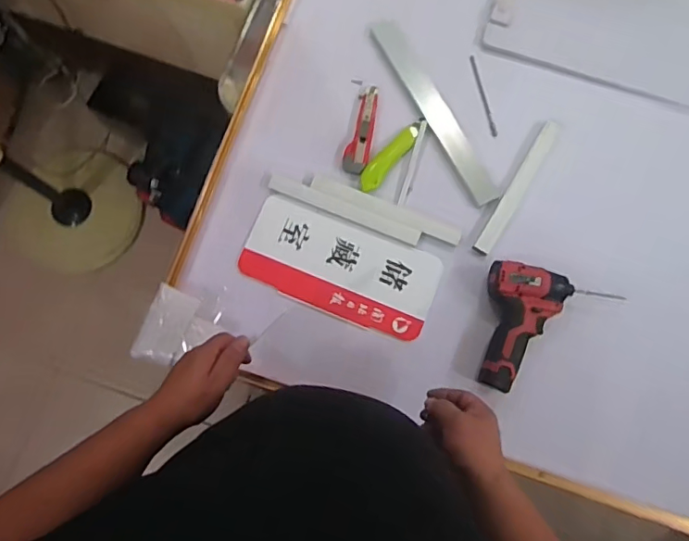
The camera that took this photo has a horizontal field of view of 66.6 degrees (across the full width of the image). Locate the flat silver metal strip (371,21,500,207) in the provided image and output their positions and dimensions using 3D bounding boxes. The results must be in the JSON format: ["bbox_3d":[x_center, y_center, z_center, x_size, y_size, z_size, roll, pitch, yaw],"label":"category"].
[{"bbox_3d":[0.147,-0.263,0.861,0.050,0.007,0.355,-26,78,-14],"label":"flat silver metal strip"}]

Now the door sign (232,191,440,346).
[{"bbox_3d":[-0.006,-0.004,0.807,0.294,0.009,0.142,21,81,2],"label":"door sign"}]

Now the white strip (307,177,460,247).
[{"bbox_3d":[0.065,-0.096,0.823,0.244,0.005,0.027,22,79,4],"label":"white strip"}]

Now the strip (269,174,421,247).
[{"bbox_3d":[0.000,-0.096,0.823,0.246,0.009,0.027,22,79,4],"label":"strip"}]

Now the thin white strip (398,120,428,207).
[{"bbox_3d":[0.110,-0.172,0.839,0.010,0.008,0.148,17,79,3],"label":"thin white strip"}]

